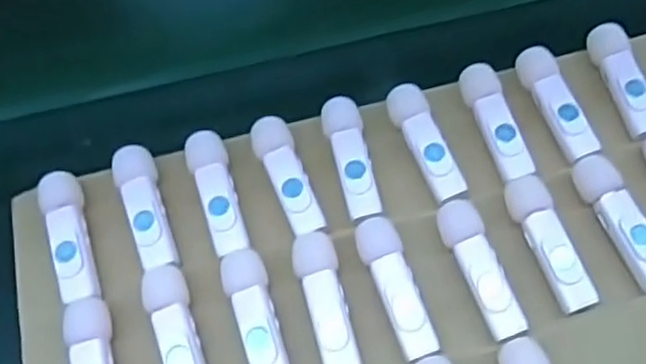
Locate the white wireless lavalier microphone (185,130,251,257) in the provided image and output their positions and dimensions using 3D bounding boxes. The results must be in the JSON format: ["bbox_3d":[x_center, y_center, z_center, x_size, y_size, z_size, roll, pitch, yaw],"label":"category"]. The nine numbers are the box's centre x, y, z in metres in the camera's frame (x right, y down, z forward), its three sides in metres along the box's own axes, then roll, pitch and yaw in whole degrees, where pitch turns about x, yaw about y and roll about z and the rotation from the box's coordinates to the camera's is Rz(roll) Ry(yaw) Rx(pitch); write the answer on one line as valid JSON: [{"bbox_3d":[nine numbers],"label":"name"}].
[{"bbox_3d":[-0.050,0.006,0.324,0.019,0.014,0.063,-14,59,-6],"label":"white wireless lavalier microphone"}]

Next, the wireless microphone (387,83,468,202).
[{"bbox_3d":[0.050,-0.019,0.335,0.018,0.013,0.062,-20,60,-10],"label":"wireless microphone"}]

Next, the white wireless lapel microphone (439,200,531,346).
[{"bbox_3d":[0.070,0.038,0.305,0.019,0.011,0.065,-17,60,-8],"label":"white wireless lapel microphone"}]

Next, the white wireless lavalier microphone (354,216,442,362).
[{"bbox_3d":[0.032,0.047,0.303,0.019,0.010,0.064,-15,59,-6],"label":"white wireless lavalier microphone"}]

